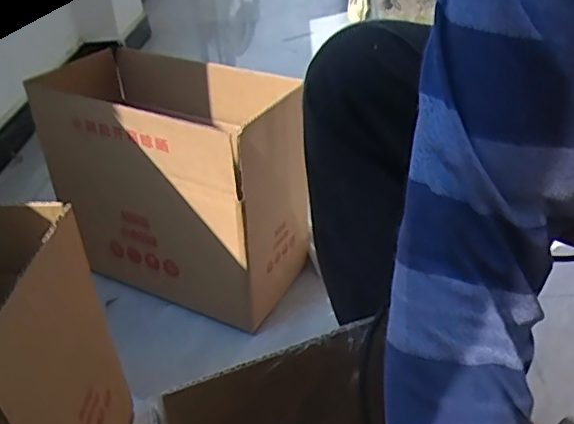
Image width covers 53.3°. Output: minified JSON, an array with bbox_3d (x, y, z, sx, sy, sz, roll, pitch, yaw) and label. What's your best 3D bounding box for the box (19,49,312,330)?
[{"bbox_3d":[-0.144,-0.013,0.857,0.271,0.307,0.196,14,37,23],"label":"box"}]

